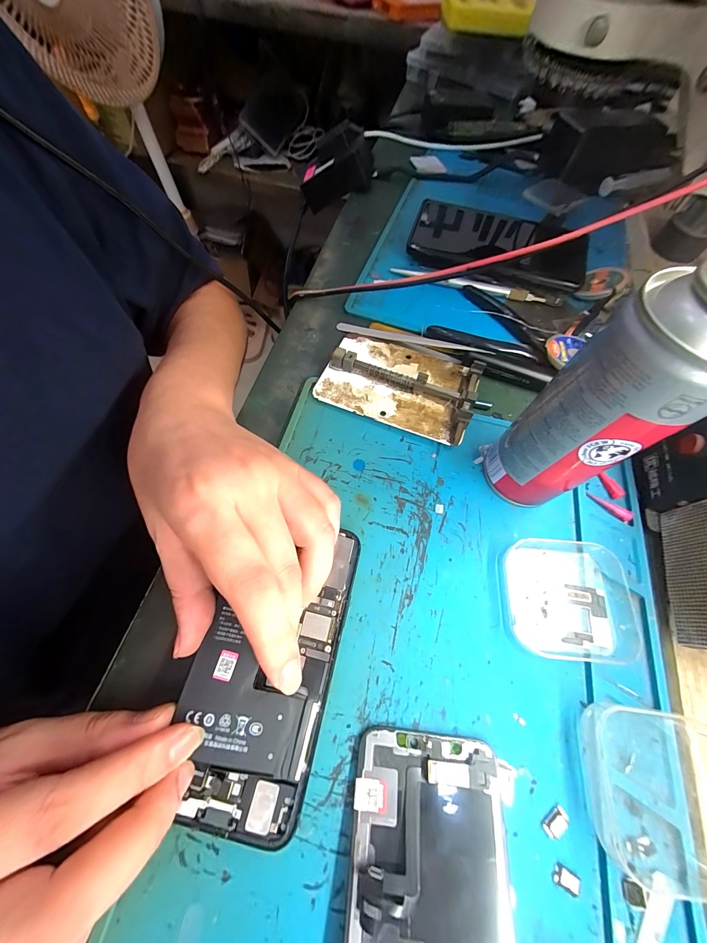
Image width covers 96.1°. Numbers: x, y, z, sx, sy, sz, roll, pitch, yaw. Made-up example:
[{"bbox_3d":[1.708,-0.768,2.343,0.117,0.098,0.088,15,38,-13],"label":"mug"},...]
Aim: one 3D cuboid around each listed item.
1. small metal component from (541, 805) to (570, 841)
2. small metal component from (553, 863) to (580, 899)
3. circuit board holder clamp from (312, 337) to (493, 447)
[{"bbox_3d":[0.094,0.162,0.147,0.013,0.004,0.008,-35,70,-16],"label":"small metal component"},{"bbox_3d":[0.094,0.179,0.139,0.010,0.004,0.007,24,66,9],"label":"small metal component"},{"bbox_3d":[0.037,-0.070,0.245,0.117,0.015,0.077,21,66,8],"label":"circuit board holder clamp"}]

